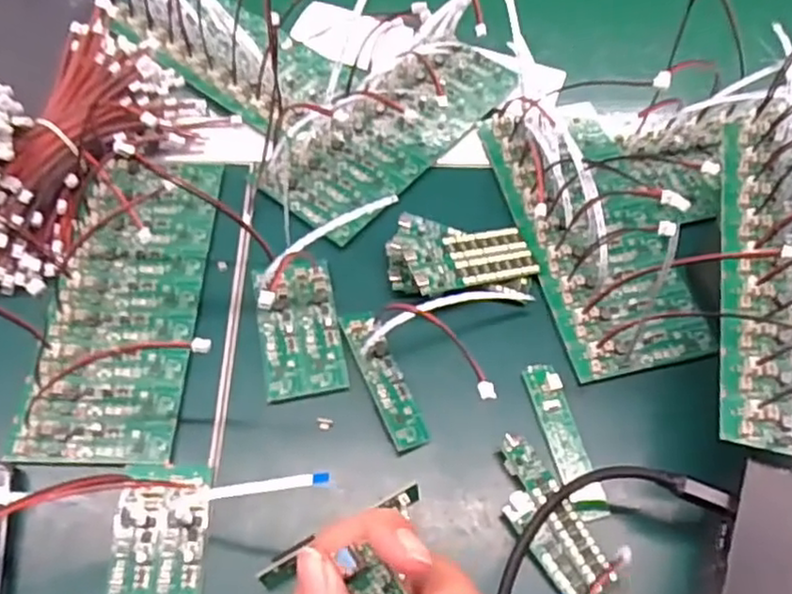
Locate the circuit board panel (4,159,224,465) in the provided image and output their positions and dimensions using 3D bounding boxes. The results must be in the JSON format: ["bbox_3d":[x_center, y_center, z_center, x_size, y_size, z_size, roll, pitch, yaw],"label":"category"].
[{"bbox_3d":[-0.153,-0.003,0.391,0.079,0.014,0.195,1,60,-1],"label":"circuit board panel"}]

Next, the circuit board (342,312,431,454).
[{"bbox_3d":[-0.006,0.044,0.366,0.020,0.008,0.078,-19,63,-13],"label":"circuit board"}]

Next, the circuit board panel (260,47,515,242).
[{"bbox_3d":[-0.001,-0.117,0.456,0.079,0.011,0.191,37,65,19],"label":"circuit board panel"}]

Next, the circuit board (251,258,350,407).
[{"bbox_3d":[-0.054,0.015,0.381,0.044,0.008,0.081,-9,61,-7],"label":"circuit board"}]

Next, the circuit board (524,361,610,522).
[{"bbox_3d":[0.089,0.073,0.355,0.018,0.007,0.084,-12,60,-8],"label":"circuit board"}]

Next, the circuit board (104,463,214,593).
[{"bbox_3d":[-0.113,0.120,0.321,0.044,0.005,0.083,0,60,-2],"label":"circuit board"}]

